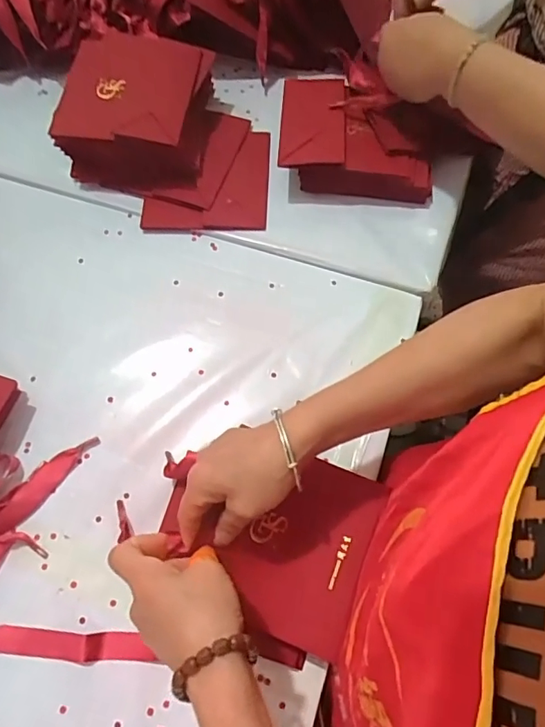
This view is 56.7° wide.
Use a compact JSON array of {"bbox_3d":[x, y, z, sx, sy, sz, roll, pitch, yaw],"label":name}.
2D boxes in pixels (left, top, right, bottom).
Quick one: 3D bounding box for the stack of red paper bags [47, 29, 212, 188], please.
[{"bbox_3d":[-0.147,-0.286,0.570,0.148,0.074,0.164,7,69,5],"label":"stack of red paper bags"}]

